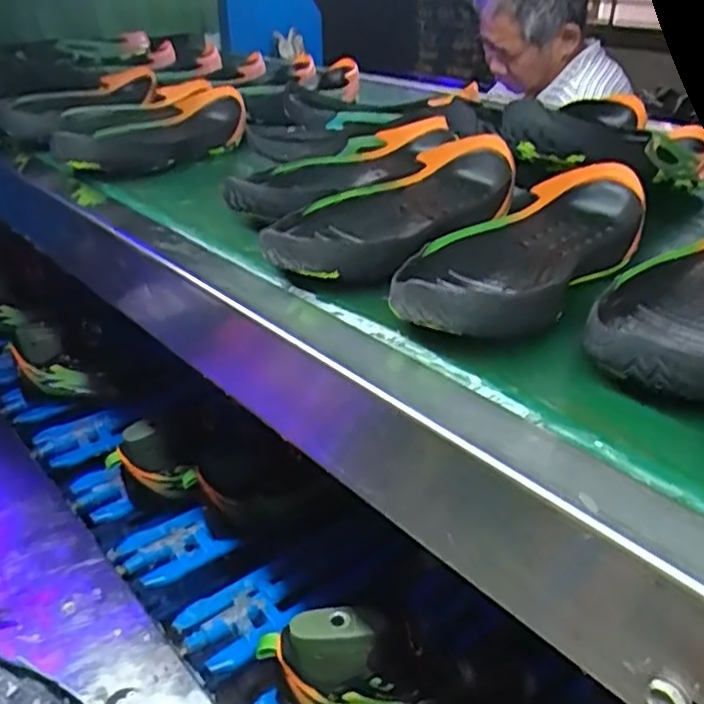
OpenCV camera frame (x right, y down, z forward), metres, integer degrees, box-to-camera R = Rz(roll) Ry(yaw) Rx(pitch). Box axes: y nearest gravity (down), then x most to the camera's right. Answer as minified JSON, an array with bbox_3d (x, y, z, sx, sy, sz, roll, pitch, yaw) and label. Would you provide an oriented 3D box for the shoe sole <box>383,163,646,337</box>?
[{"bbox_3d":[0.111,-0.063,0.454,0.100,0.053,0.248,21,36,32],"label":"shoe sole"}]

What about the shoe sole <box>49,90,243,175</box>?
[{"bbox_3d":[-0.214,-0.241,0.773,0.101,0.056,0.224,26,39,37],"label":"shoe sole"}]

